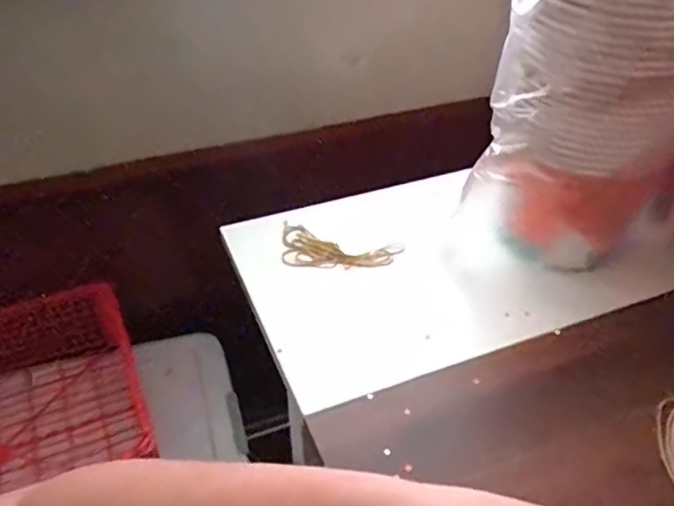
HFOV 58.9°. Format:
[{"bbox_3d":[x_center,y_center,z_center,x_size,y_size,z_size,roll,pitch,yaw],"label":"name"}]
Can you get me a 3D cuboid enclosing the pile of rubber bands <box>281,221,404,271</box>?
[{"bbox_3d":[0.005,-0.007,0.665,0.134,0.013,0.069,2,39,4],"label":"pile of rubber bands"}]

